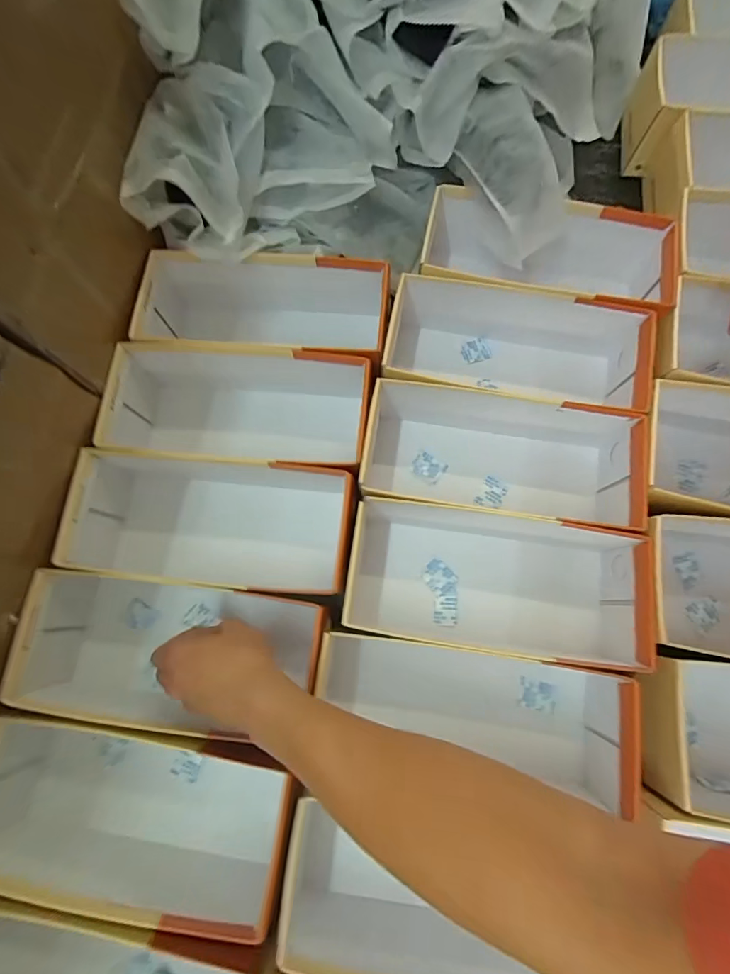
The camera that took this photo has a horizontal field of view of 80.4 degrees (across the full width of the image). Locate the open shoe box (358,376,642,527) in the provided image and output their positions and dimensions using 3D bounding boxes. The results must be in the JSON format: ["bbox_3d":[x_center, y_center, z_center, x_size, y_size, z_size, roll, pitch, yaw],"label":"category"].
[{"bbox_3d":[0.146,-0.035,0.474,0.282,0.091,0.148,8,77,3],"label":"open shoe box"}]

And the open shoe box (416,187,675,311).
[{"bbox_3d":[0.225,-0.263,0.525,0.296,0.095,0.142,7,77,3],"label":"open shoe box"}]

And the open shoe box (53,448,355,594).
[{"bbox_3d":[-0.158,0.039,0.468,0.283,0.097,0.126,5,76,3],"label":"open shoe box"}]

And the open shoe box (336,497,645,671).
[{"bbox_3d":[0.125,0.099,0.441,0.286,0.090,0.133,8,77,3],"label":"open shoe box"}]

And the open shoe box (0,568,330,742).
[{"bbox_3d":[-0.189,0.159,0.435,0.266,0.090,0.135,5,76,3],"label":"open shoe box"}]

